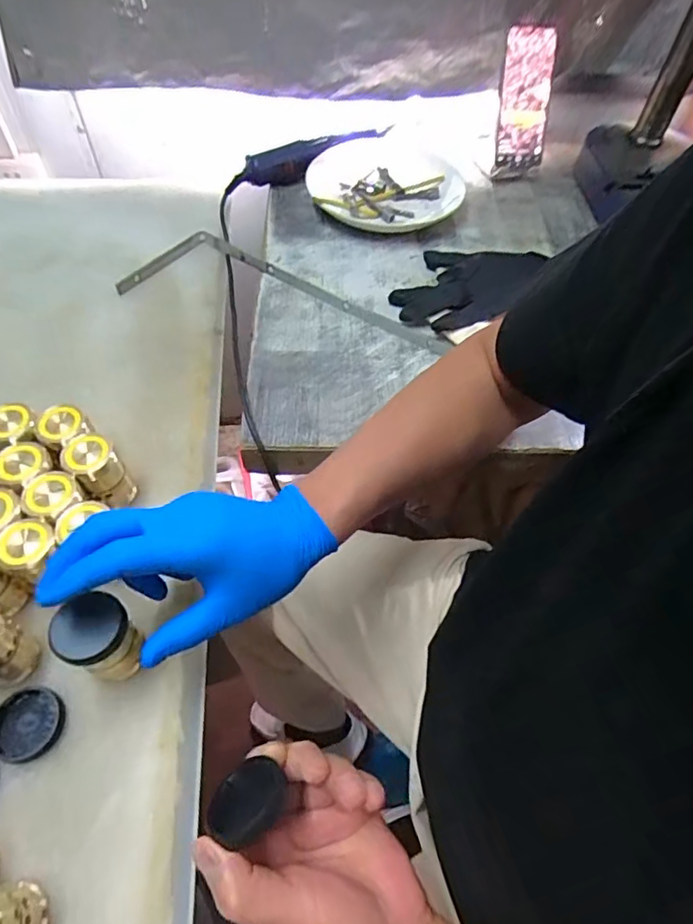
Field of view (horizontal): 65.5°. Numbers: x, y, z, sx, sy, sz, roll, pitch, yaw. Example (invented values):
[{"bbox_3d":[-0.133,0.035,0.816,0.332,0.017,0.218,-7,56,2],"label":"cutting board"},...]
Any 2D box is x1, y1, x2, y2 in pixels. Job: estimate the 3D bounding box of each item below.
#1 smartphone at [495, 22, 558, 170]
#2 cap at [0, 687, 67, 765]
[{"bbox_3d":[0.227,-0.459,0.683,0.071,0.149,0.015,-8,33,-7],"label":"smartphone"},{"bbox_3d":[-0.209,0.172,0.353,0.044,0.010,0.042,-11,56,-9],"label":"cap"}]

